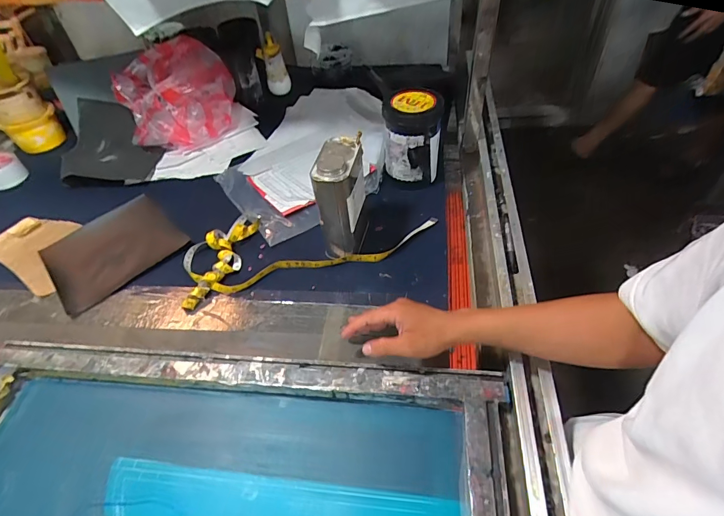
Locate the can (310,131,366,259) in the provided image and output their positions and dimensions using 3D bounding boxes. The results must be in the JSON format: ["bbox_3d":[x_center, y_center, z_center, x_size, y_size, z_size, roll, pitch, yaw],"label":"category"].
[{"bbox_3d":[-0.033,-0.096,0.661,0.063,0.184,0.108,5,49,9],"label":"can"}]

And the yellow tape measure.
[{"bbox_3d":[-0.094,-0.043,0.727,0.458,0.036,0.184,-14,49,-7],"label":"yellow tape measure"}]

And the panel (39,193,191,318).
[{"bbox_3d":[-0.460,-0.020,0.730,0.217,0.027,0.174,-40,69,-20],"label":"panel"}]

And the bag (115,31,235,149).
[{"bbox_3d":[-0.442,-0.379,0.941,0.208,0.207,0.221,30,58,28],"label":"bag"}]

